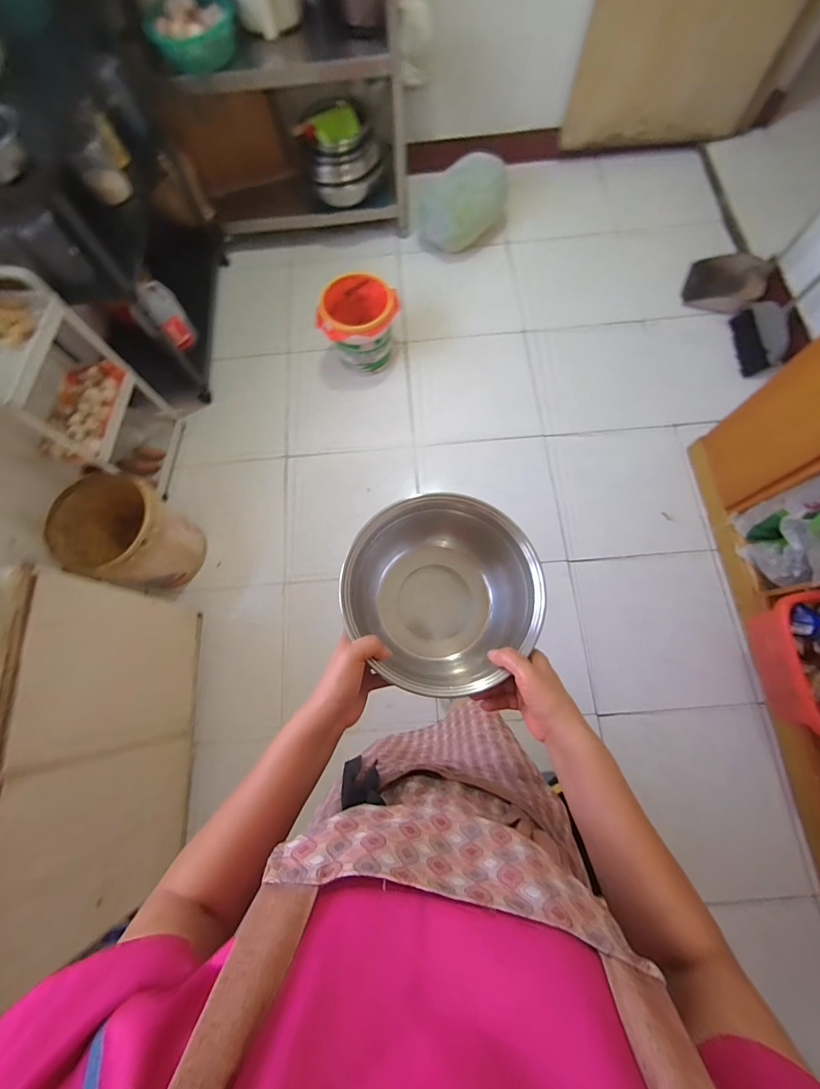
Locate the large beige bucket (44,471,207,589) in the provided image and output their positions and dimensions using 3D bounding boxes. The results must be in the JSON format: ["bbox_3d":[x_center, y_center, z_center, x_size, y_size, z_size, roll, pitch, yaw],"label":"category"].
[{"bbox_3d":[-0.851,-0.034,1.271,0.267,0.361,0.298,14,74,7],"label":"large beige bucket"}]

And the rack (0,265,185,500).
[{"bbox_3d":[-0.975,-0.431,1.256,0.264,0.591,0.361,14,74,6],"label":"rack"}]

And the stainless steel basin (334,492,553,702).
[{"bbox_3d":[0.042,0.069,0.518,0.222,0.125,0.214,0,76,2],"label":"stainless steel basin"}]

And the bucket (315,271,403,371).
[{"bbox_3d":[-0.186,-0.802,1.525,0.238,0.248,0.270,43,79,13],"label":"bucket"}]

